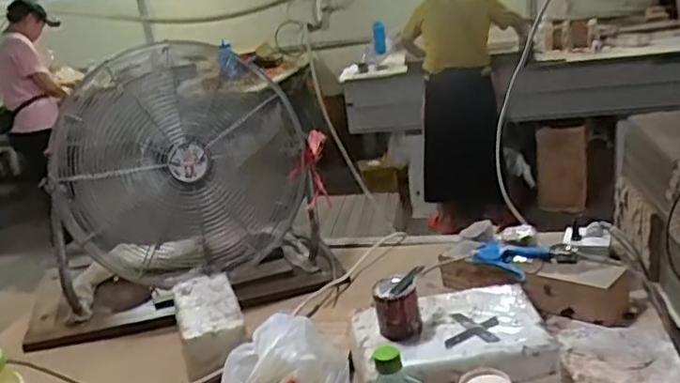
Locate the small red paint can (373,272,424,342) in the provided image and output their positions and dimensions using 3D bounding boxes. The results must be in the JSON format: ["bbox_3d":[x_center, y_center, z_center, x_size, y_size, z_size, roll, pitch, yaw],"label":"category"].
[{"bbox_3d":[0.085,0.172,0.937,0.067,0.074,0.072,-7,19,1],"label":"small red paint can"}]

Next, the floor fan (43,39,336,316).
[{"bbox_3d":[-0.325,-0.031,1.309,0.523,0.437,0.235,-12,19,-14],"label":"floor fan"}]

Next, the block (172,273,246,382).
[{"bbox_3d":[-0.234,0.236,1.128,0.111,0.080,0.234,-12,19,-15],"label":"block"}]

